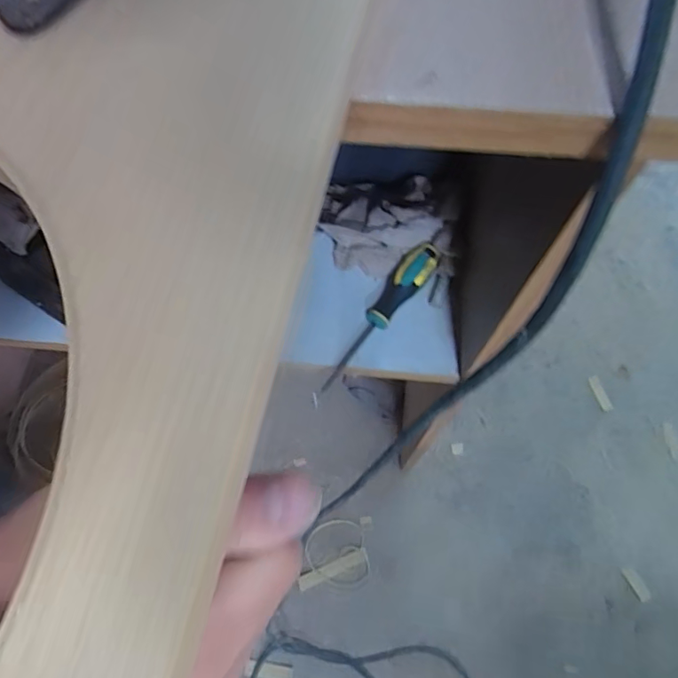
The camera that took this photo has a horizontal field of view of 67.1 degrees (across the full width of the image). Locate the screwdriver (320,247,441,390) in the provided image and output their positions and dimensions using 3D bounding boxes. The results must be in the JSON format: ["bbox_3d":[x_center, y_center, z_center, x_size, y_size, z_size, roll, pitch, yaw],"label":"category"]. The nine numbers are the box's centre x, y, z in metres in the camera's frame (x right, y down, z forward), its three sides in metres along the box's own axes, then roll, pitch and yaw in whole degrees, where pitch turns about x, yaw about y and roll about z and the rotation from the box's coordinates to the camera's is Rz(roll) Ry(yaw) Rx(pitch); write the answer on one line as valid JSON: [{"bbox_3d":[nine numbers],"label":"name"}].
[{"bbox_3d":[0.042,-0.025,0.542,0.035,0.027,0.188,35,85,16],"label":"screwdriver"}]

